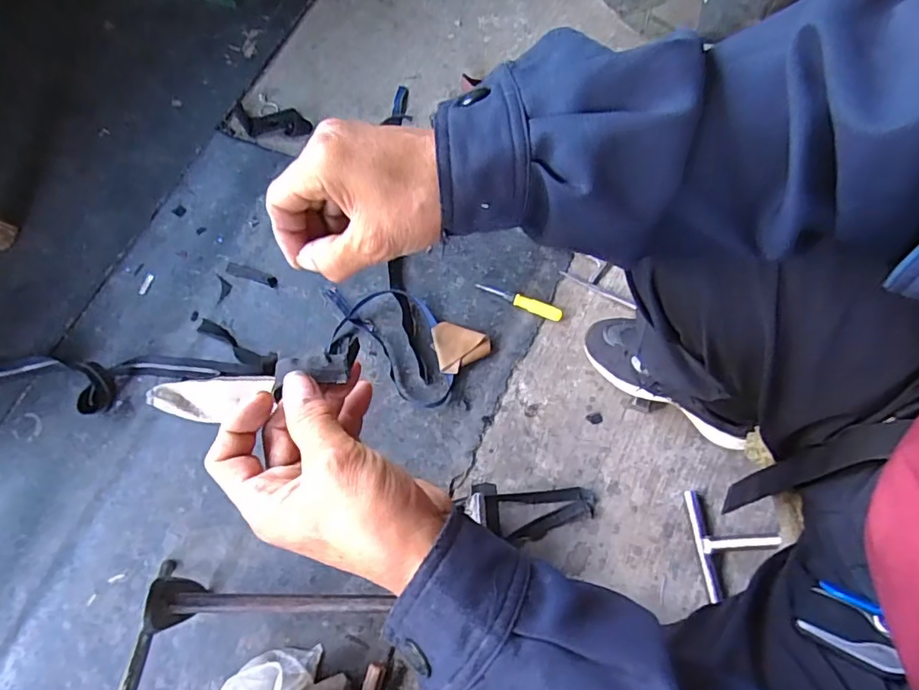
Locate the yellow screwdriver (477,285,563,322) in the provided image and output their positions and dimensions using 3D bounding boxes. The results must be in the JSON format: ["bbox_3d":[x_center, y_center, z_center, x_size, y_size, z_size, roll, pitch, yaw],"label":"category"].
[{"bbox_3d":[0.090,-0.066,0.822,0.132,0.014,0.017,20,73,7],"label":"yellow screwdriver"}]

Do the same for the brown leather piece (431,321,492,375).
[{"bbox_3d":[0.004,0.000,0.826,0.080,0.016,0.075,-12,73,-6],"label":"brown leather piece"}]

